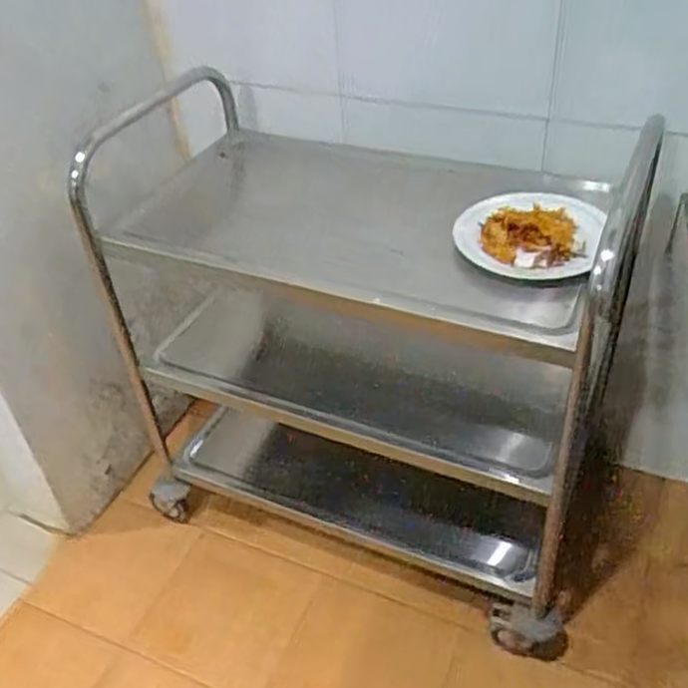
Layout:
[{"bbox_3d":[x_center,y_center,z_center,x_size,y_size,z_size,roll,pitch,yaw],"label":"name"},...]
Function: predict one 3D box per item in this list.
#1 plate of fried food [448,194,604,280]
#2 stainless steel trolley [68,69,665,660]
[{"bbox_3d":[0.267,-0.164,1.064,0.202,0.053,0.218,-3,40,2],"label":"plate of fried food"},{"bbox_3d":[0.019,0.011,1.370,0.944,0.719,0.543,19,45,26],"label":"stainless steel trolley"}]

